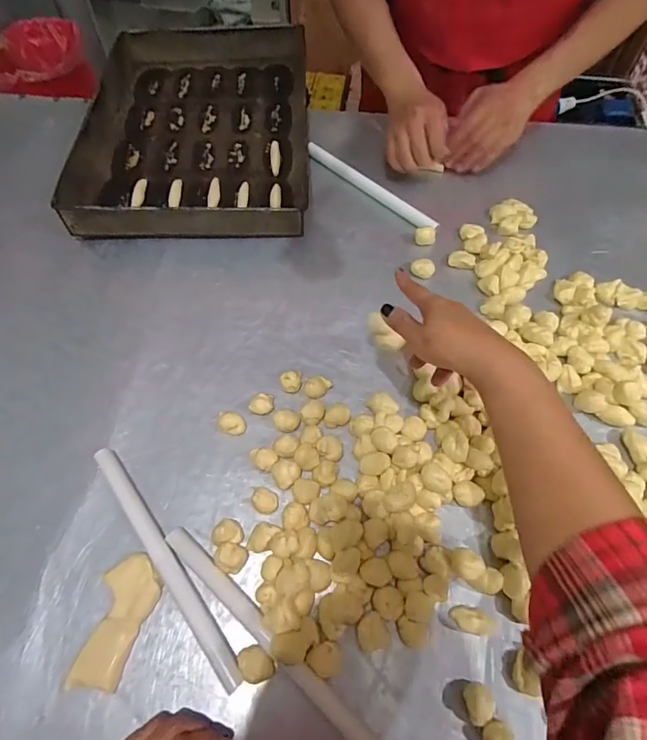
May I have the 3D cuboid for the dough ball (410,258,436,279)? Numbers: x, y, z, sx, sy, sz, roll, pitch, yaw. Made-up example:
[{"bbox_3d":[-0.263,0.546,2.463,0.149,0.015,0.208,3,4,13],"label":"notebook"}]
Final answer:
[{"bbox_3d":[0.144,-0.148,0.635,0.033,0.015,0.030,0,60,0],"label":"dough ball"}]

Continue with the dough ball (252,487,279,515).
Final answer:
[{"bbox_3d":[-0.063,0.143,0.477,0.025,0.022,0.027,0,60,0],"label":"dough ball"}]

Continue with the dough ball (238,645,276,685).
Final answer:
[{"bbox_3d":[-0.062,0.272,0.407,0.027,0.018,0.032,-31,65,-17],"label":"dough ball"}]

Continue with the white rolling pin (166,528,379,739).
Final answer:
[{"bbox_3d":[-0.055,0.249,0.417,0.270,0.023,0.022,38,67,19],"label":"white rolling pin"}]

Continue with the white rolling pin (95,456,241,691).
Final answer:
[{"bbox_3d":[-0.167,0.192,0.450,0.024,0.024,0.277,-34,66,-18],"label":"white rolling pin"}]

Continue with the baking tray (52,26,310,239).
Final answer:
[{"bbox_3d":[-0.215,-0.439,0.775,0.368,0.064,0.557,-3,60,-2],"label":"baking tray"}]

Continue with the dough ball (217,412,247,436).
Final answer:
[{"bbox_3d":[-0.110,0.065,0.523,0.034,0.016,0.026,8,61,4],"label":"dough ball"}]

